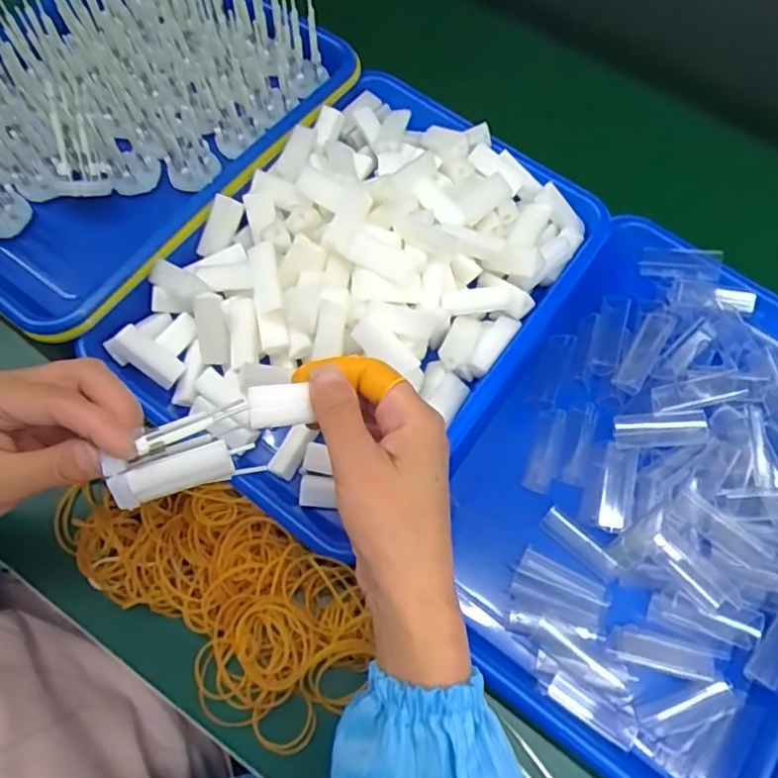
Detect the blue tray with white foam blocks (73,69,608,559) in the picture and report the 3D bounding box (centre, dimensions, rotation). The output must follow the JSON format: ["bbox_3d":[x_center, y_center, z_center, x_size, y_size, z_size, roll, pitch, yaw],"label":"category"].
[{"bbox_3d":[-0.017,-0.079,0.416,0.229,0.056,0.319,35,70,12],"label":"blue tray with white foam blocks"}]

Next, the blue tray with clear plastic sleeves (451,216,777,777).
[{"bbox_3d":[0.176,0.057,0.382,0.231,0.031,0.320,35,70,12],"label":"blue tray with clear plastic sleeves"}]

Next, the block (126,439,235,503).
[{"bbox_3d":[-0.097,0.040,0.285,0.046,0.016,0.014,-18,69,-10],"label":"block"}]

